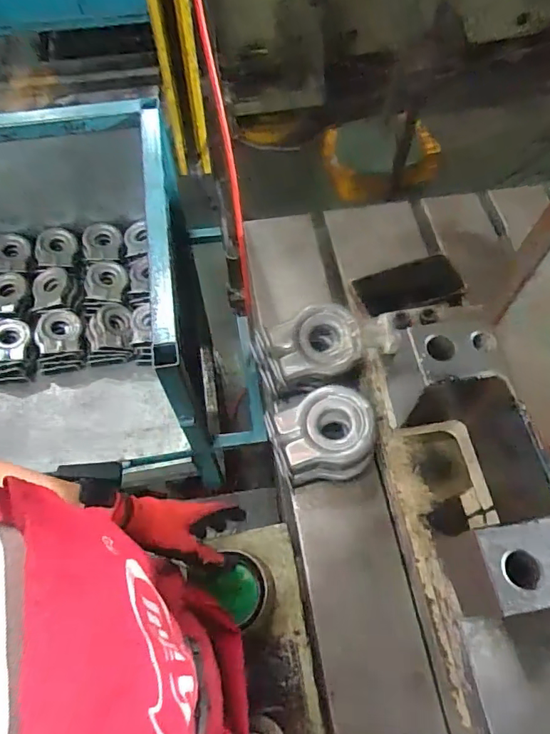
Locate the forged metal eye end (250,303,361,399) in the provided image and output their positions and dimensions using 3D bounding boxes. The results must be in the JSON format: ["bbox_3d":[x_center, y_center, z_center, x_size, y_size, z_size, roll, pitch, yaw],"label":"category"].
[{"bbox_3d":[0.044,-0.022,0.657,0.133,0.061,0.093,-13,64,-8],"label":"forged metal eye end"}]

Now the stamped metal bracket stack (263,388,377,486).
[{"bbox_3d":[0.055,0.086,0.623,0.126,0.064,0.106,-4,63,-3],"label":"stamped metal bracket stack"}]

